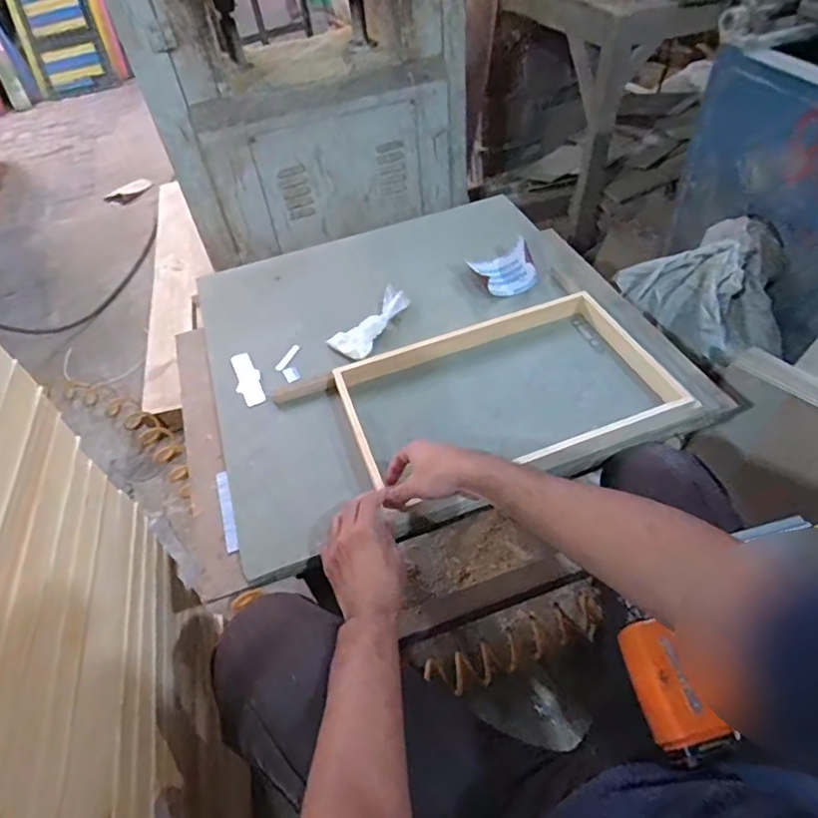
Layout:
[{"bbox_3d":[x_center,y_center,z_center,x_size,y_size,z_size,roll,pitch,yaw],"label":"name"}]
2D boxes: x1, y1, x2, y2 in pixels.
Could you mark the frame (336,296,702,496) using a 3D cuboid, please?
[{"bbox_3d":[0.117,-0.036,0.725,0.393,0.037,0.252,-16,48,-8],"label":"frame"}]

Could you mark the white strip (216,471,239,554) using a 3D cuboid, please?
[{"bbox_3d":[-0.220,0.123,0.671,0.015,0.004,0.121,-27,47,0],"label":"white strip"}]

